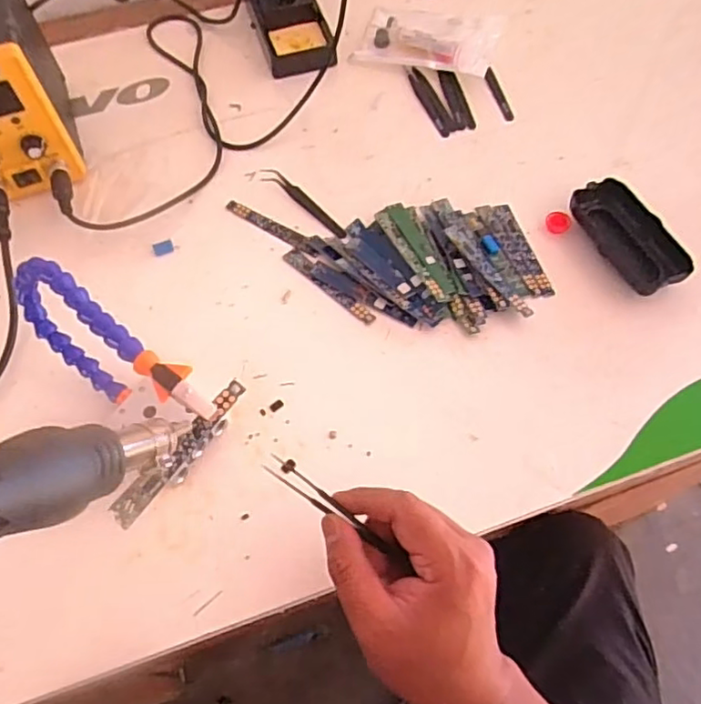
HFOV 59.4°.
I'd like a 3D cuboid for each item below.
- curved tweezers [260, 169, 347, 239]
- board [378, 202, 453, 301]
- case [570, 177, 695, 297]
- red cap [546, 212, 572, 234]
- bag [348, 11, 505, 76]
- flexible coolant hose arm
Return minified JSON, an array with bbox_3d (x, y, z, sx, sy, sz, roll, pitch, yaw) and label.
[{"bbox_3d":[-0.043,-0.138,0.557,0.108,0.004,0.015,39,70,19],"label":"curved tweezers"},{"bbox_3d":[0.056,-0.085,0.517,0.027,0.004,0.102,-21,65,-20],"label":"board"},{"bbox_3d":[0.235,-0.098,0.516,0.052,0.027,0.107,-24,65,-10],"label":"case"},{"bbox_3d":[0.182,-0.112,0.537,0.020,0.006,0.022,-1,63,1],"label":"red cap"},{"bbox_3d":[0.084,-0.335,0.650,0.140,0.019,0.095,12,64,8],"label":"bag"},{"bbox_3d":[-0.159,0.009,0.422,0.192,0.112,0.038,35,69,17],"label":"flexible coolant hose arm"}]

